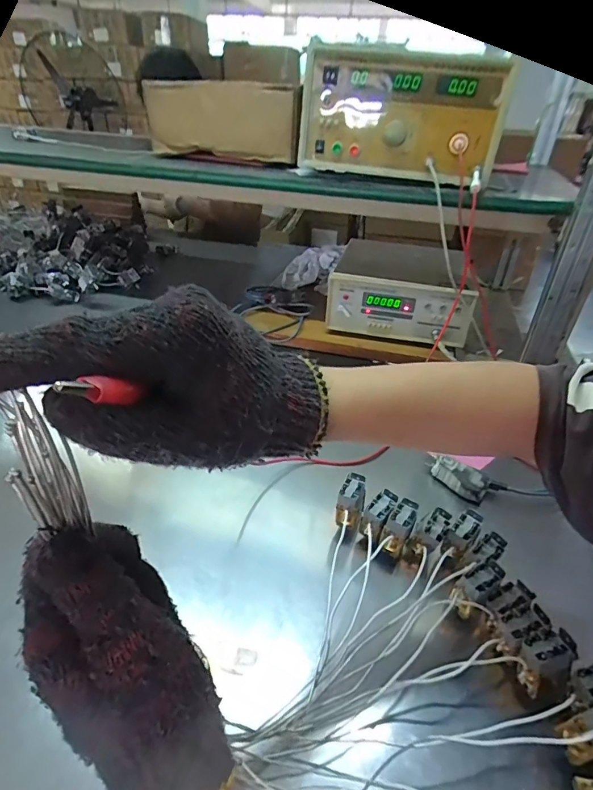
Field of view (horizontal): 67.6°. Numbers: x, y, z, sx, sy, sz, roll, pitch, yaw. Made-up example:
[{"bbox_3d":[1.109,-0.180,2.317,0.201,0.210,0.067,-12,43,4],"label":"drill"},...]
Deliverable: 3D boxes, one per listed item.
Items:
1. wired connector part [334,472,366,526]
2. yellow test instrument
[{"bbox_3d":[0.060,0.118,0.490,0.027,0.061,0.023,15,12,15],"label":"wired connector part"},{"bbox_3d":[0.186,-0.496,0.782,0.311,0.164,0.318,10,35,8],"label":"yellow test instrument"}]

